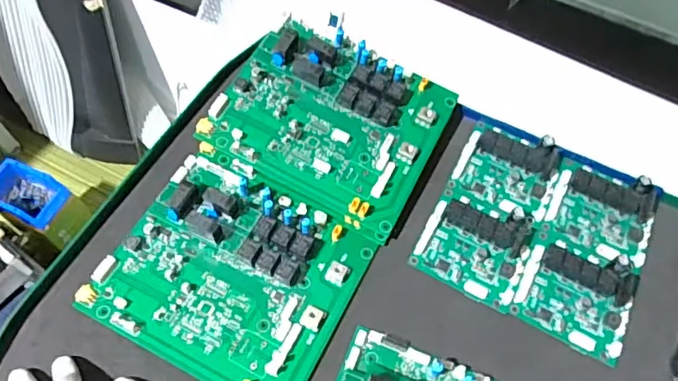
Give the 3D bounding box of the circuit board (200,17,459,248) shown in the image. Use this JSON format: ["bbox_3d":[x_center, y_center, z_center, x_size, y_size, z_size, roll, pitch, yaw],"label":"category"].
[{"bbox_3d":[-0.005,-0.071,0.522,0.203,0.024,0.166,28,71,4],"label":"circuit board"}]

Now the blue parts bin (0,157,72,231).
[{"bbox_3d":[-0.691,0.008,1.201,0.164,0.063,0.113,25,63,12],"label":"blue parts bin"}]

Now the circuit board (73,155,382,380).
[{"bbox_3d":[-0.093,0.066,0.465,0.204,0.029,0.173,25,63,12],"label":"circuit board"}]

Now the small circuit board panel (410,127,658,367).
[{"bbox_3d":[0.187,0.032,0.500,0.185,0.022,0.177,25,63,12],"label":"small circuit board panel"}]

